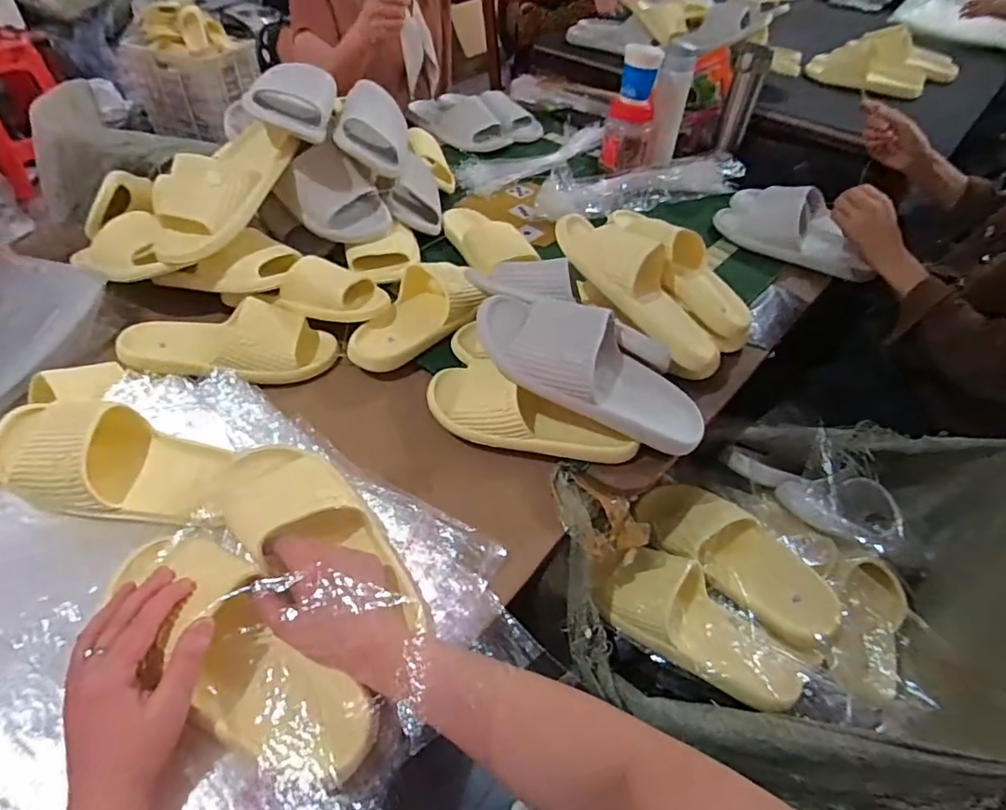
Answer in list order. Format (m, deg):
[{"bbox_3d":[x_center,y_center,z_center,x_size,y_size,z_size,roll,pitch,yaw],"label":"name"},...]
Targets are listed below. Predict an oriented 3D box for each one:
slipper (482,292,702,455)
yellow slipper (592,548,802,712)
[{"bbox_3d":[0.106,-0.045,0.632,0.281,0.074,0.107,30,49,-4],"label":"slipper"},{"bbox_3d":[0.214,0.235,0.632,0.223,0.052,0.106,28,51,22],"label":"yellow slipper"}]

